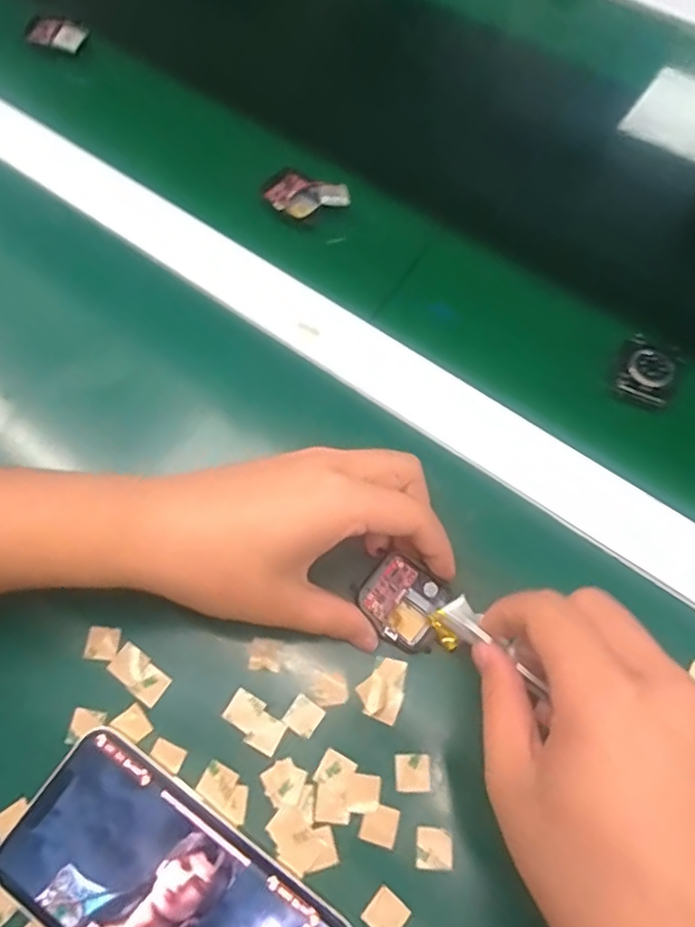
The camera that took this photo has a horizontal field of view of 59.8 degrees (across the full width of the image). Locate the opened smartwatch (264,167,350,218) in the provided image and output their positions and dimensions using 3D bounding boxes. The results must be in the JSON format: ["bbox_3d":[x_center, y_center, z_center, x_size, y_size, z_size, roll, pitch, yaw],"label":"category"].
[{"bbox_3d":[-0.028,-0.184,0.403,0.056,0.014,0.040,-2,67,-2],"label":"opened smartwatch"}]

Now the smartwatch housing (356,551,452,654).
[{"bbox_3d":[0.027,0.067,0.294,0.040,0.015,0.038,28,69,10],"label":"smartwatch housing"}]

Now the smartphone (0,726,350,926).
[{"bbox_3d":[-0.072,0.182,0.250,0.144,0.007,0.071,32,70,12],"label":"smartphone"}]

